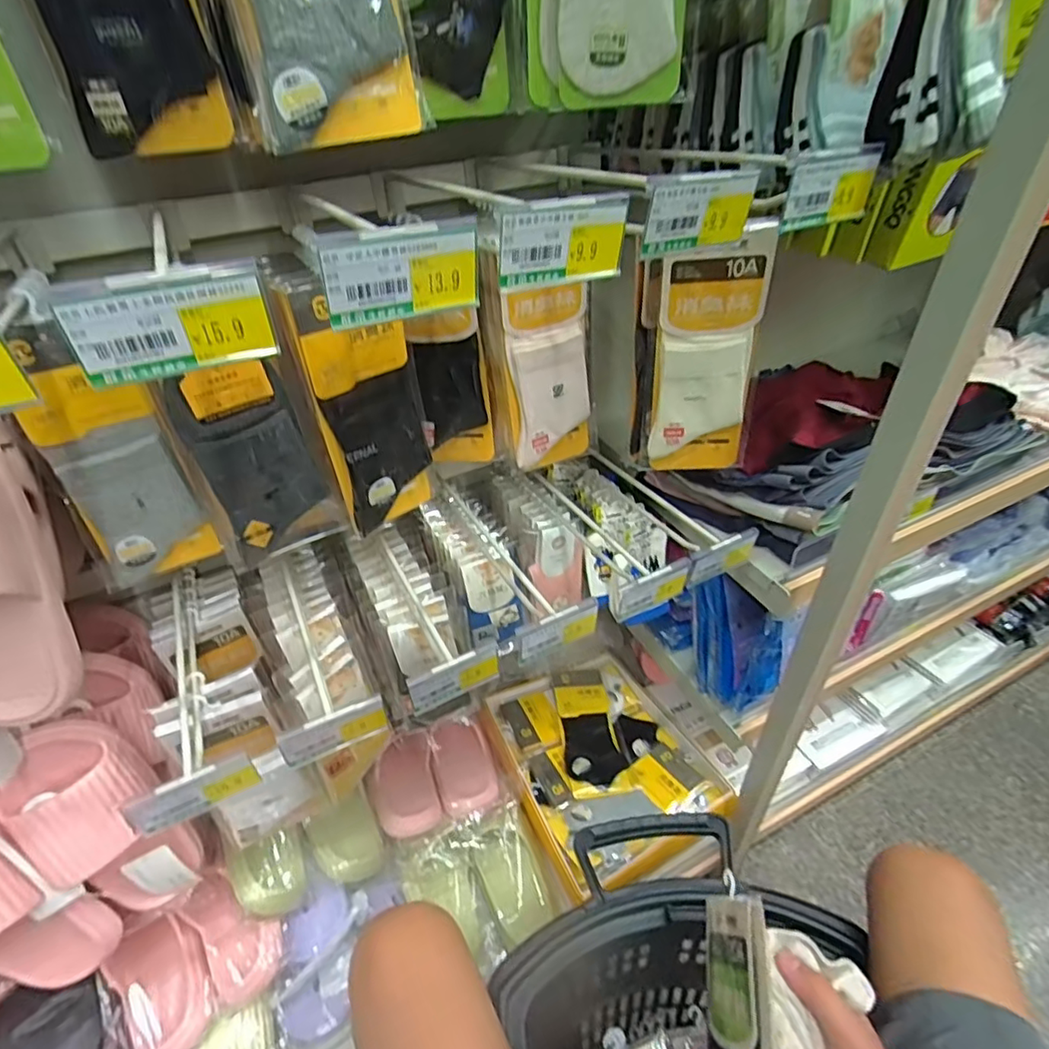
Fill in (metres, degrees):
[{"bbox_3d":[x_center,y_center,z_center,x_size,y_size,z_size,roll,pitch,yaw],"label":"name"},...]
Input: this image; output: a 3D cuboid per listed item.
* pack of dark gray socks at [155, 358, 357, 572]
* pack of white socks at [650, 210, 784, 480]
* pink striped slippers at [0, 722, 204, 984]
[{"bbox_3d":[-0.228,-0.052,0.505,0.104,0.182,0.027,-28,41,-29],"label":"pack of dark gray socks"},{"bbox_3d":[0.175,-0.153,0.551,0.097,0.228,0.031,-8,38,-3],"label":"pack of white socks"},{"bbox_3d":[-0.437,0.304,0.536,0.185,0.237,0.089,-33,46,-31],"label":"pink striped slippers"}]

